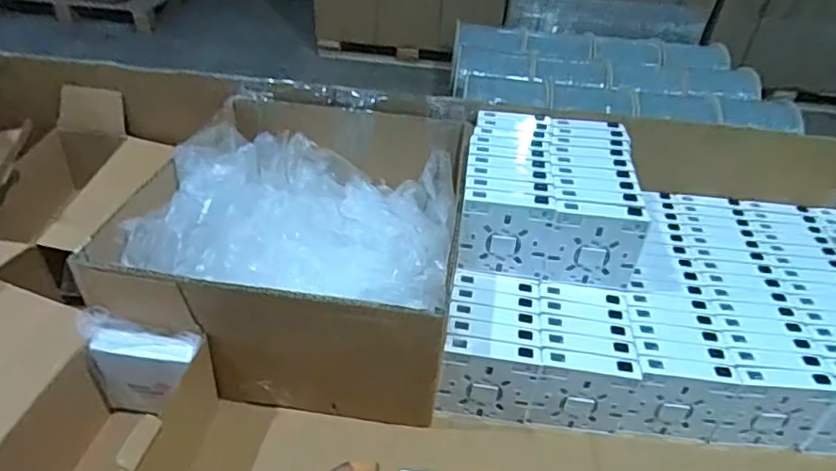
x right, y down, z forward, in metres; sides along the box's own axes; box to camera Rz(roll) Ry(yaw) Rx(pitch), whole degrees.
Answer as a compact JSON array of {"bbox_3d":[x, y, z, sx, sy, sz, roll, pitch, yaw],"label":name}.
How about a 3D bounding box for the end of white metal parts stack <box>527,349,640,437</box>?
[{"bbox_3d":[0.149,0.143,0.519,0.086,0.082,0.022,7,38,4],"label":"end of white metal parts stack"}]

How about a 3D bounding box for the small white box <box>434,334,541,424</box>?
[{"bbox_3d":[0.063,0.133,0.523,0.084,0.080,0.024,8,38,4],"label":"small white box"}]

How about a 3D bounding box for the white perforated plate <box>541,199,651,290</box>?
[{"bbox_3d":[0.172,0.011,0.554,0.090,0.090,0.021,7,38,4],"label":"white perforated plate"}]

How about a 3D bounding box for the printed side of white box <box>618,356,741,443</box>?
[{"bbox_3d":[0.235,0.151,0.522,0.084,0.084,0.022,5,38,2],"label":"printed side of white box"}]

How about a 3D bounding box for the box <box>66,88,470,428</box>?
[{"bbox_3d":[-0.110,-0.005,0.607,0.294,0.147,0.335,8,38,4],"label":"box"}]

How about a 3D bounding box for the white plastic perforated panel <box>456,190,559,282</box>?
[{"bbox_3d":[0.085,0.001,0.558,0.085,0.088,0.021,6,38,3],"label":"white plastic perforated panel"}]

